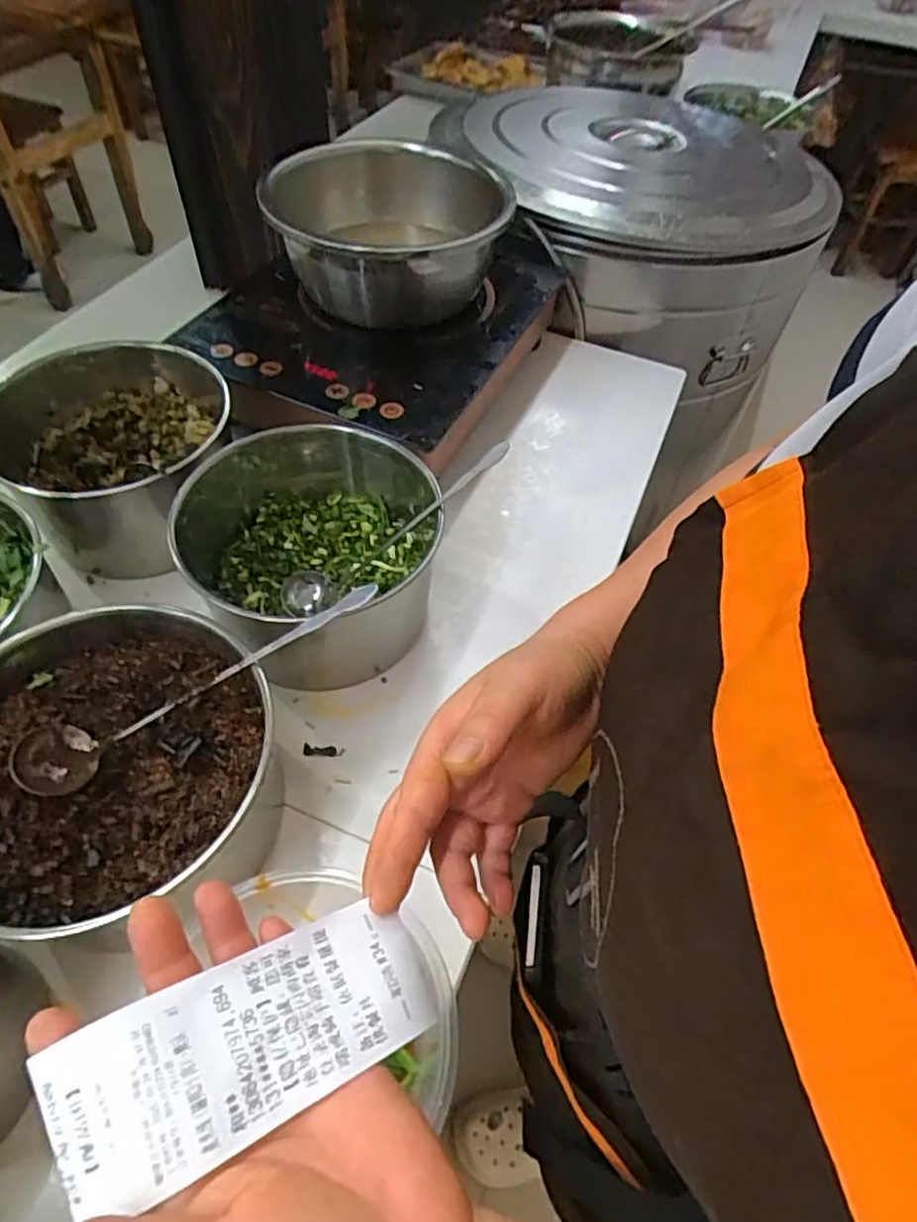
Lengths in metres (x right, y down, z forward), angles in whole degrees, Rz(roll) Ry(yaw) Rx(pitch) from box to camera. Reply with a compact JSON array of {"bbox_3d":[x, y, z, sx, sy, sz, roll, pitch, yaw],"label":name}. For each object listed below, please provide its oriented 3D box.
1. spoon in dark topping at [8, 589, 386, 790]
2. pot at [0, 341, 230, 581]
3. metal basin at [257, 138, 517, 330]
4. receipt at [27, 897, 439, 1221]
[{"bbox_3d":[-0.168,0.052,0.446,0.257,0.049,0.047,-26,57,-1],"label":"spoon in dark topping"},{"bbox_3d":[-0.325,-0.145,0.643,0.201,0.132,0.210,3,52,-3],"label":"pot"},{"bbox_3d":[-0.075,-0.428,0.761,0.270,0.112,0.281,-1,52,-6],"label":"metal basin"},{"bbox_3d":[-0.071,0.154,0.239,0.131,0.020,0.054,-8,51,-35],"label":"receipt"}]

